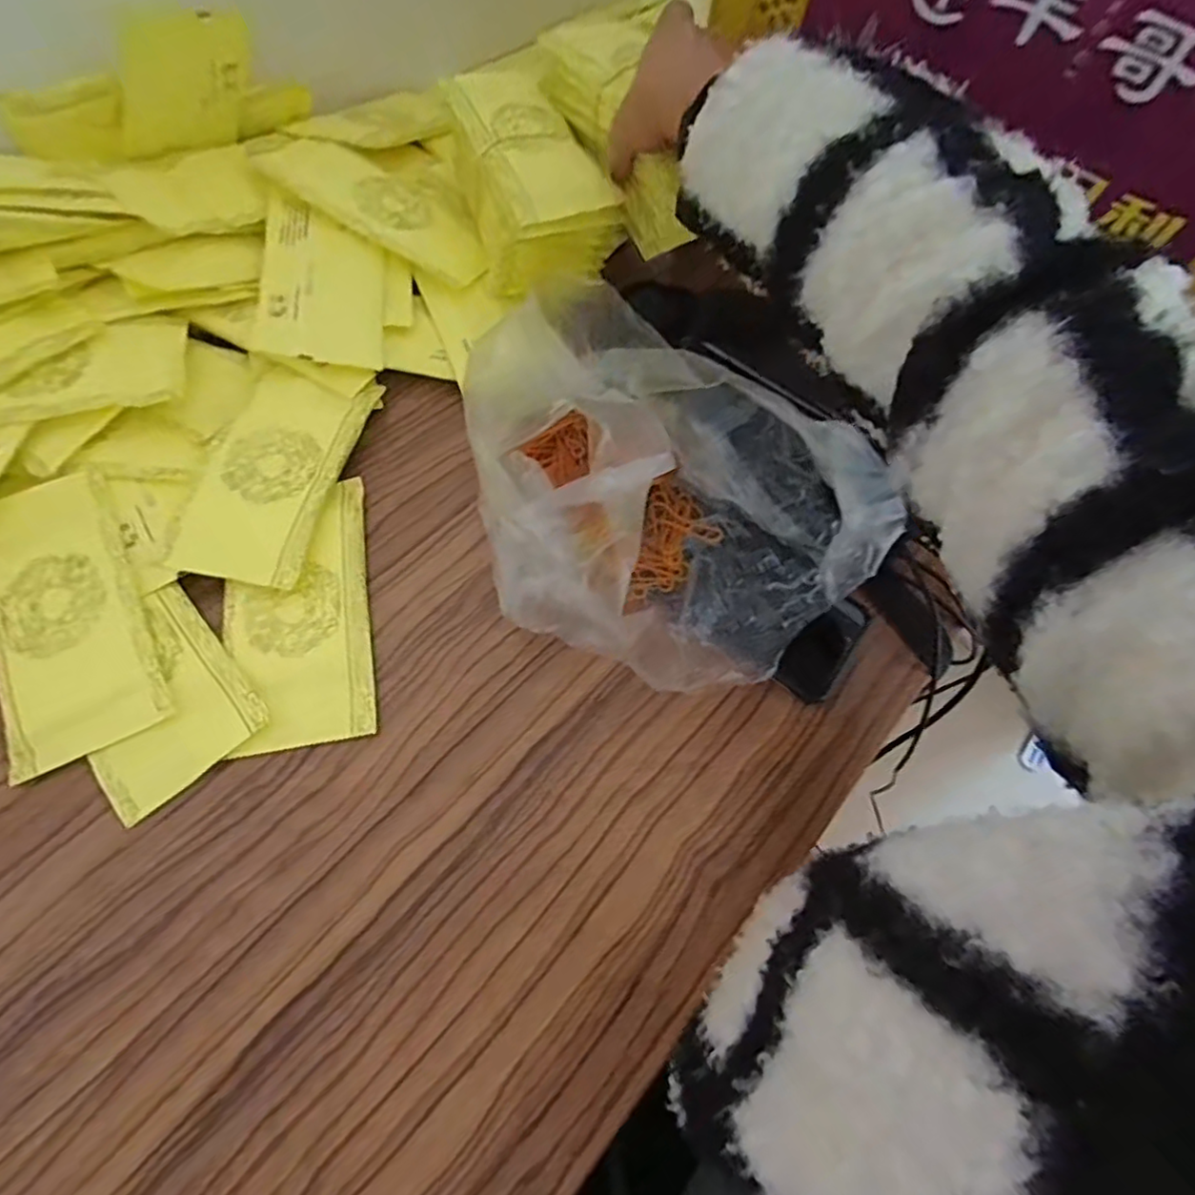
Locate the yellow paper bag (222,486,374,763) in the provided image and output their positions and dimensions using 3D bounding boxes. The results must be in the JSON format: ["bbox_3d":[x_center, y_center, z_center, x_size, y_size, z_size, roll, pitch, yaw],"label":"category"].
[{"bbox_3d":[-0.181,0.006,0.374,0.081,0.009,0.166,-8,68,-10],"label":"yellow paper bag"}]

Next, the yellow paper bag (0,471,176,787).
[{"bbox_3d":[-0.307,0.007,0.356,0.080,0.007,0.170,-24,74,-11],"label":"yellow paper bag"}]

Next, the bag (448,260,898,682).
[{"bbox_3d":[0.033,-0.044,0.345,0.210,0.164,0.142,35,60,18],"label":"bag"}]

